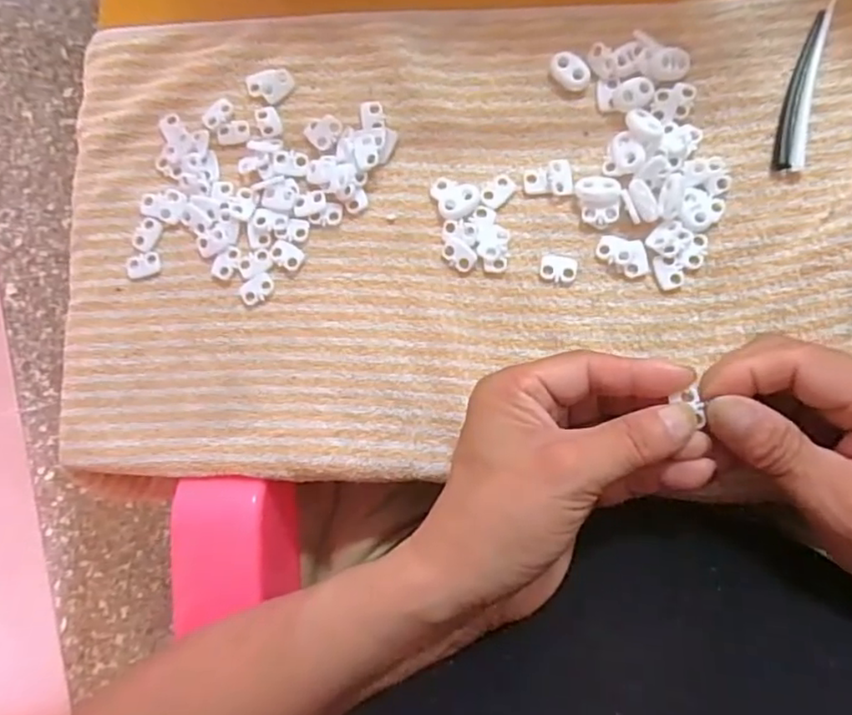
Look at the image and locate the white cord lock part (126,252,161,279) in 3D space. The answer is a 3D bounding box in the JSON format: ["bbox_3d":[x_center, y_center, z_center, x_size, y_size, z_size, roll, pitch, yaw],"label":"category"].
[{"bbox_3d":[-0.153,-0.050,0.337,0.018,0.004,0.012,-18,83,3],"label":"white cord lock part"}]

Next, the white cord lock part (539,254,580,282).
[{"bbox_3d":[0.068,-0.045,0.318,0.019,0.004,0.014,5,85,5],"label":"white cord lock part"}]

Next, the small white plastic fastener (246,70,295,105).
[{"bbox_3d":[-0.085,-0.148,0.341,0.025,0.004,0.018,-2,84,4],"label":"small white plastic fastener"}]

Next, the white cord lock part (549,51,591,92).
[{"bbox_3d":[0.075,-0.149,0.326,0.015,0.007,0.023,-45,83,0],"label":"white cord lock part"}]

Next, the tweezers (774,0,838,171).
[{"bbox_3d":[0.190,-0.138,0.313,0.015,0.007,0.089,13,86,6],"label":"tweezers"}]

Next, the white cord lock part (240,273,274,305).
[{"bbox_3d":[-0.089,-0.036,0.330,0.019,0.004,0.012,-32,83,1],"label":"white cord lock part"}]

